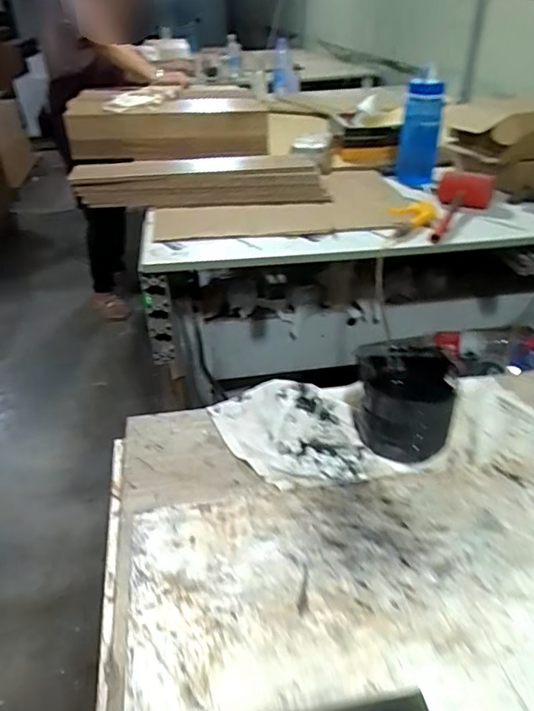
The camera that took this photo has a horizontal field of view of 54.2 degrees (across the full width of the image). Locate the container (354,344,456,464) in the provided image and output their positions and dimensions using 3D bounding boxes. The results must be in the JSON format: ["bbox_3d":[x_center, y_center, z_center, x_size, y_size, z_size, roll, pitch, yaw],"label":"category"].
[{"bbox_3d":[0.149,0.050,0.578,0.091,0.095,0.102,8,35,12],"label":"container"}]

